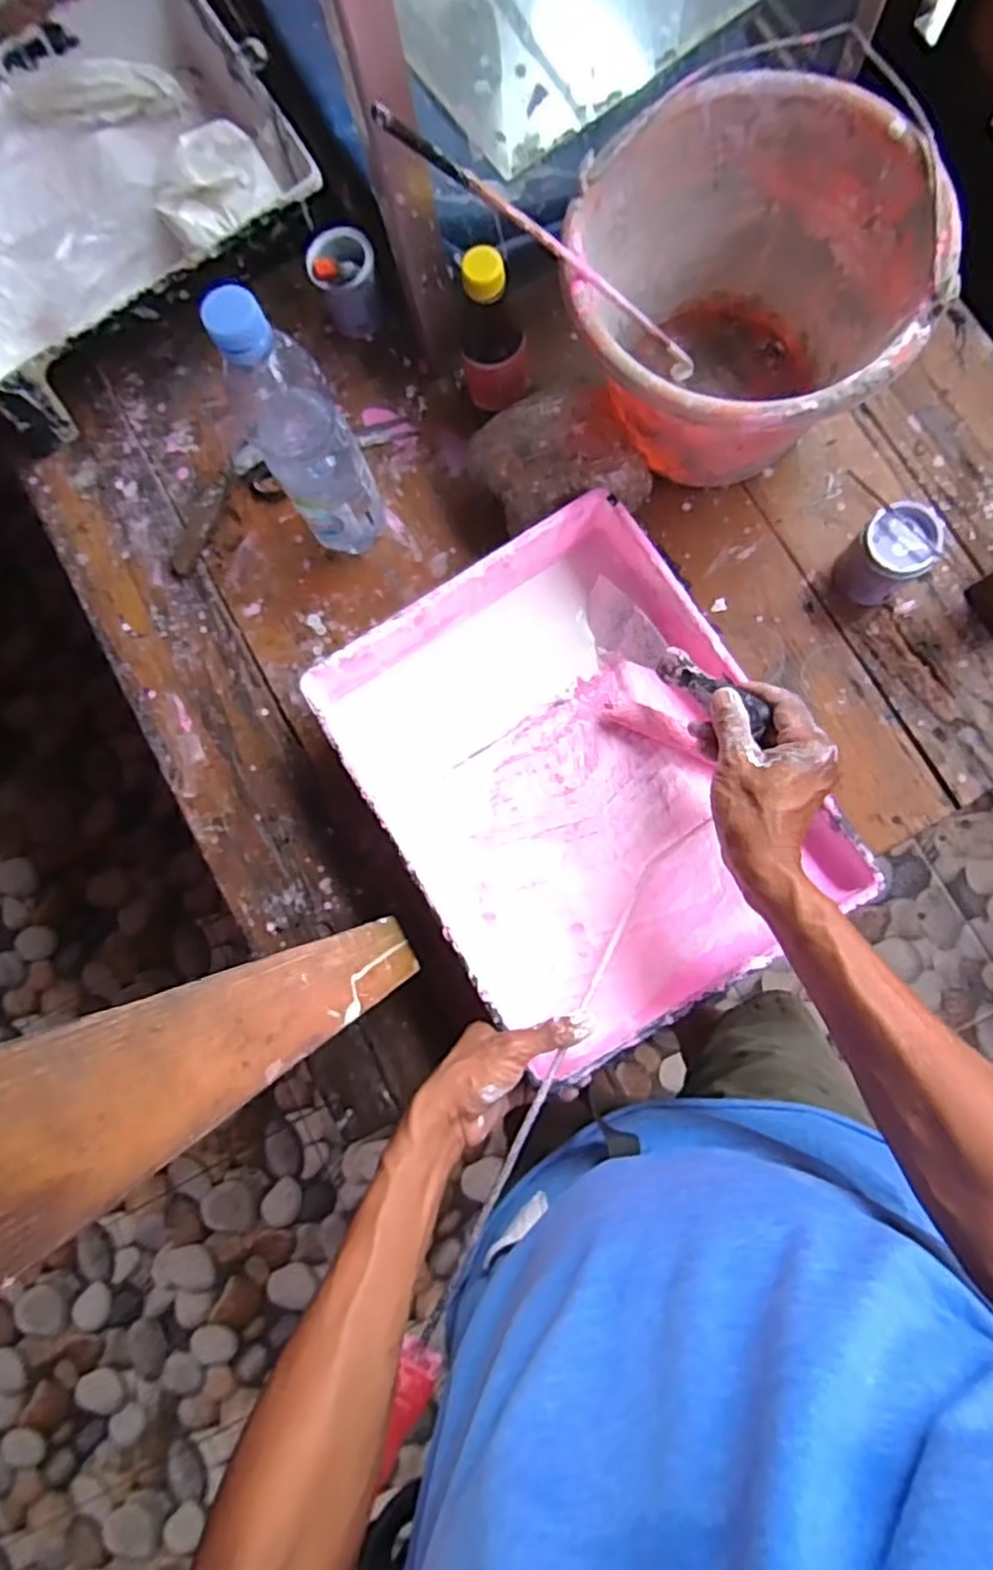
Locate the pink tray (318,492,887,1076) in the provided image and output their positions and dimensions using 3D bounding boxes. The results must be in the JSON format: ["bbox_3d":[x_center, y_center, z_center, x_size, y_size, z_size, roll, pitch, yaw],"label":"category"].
[{"bbox_3d":[0.059,-0.005,0.542,0.273,0.074,0.347,-32,82,2],"label":"pink tray"}]

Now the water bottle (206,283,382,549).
[{"bbox_3d":[-0.134,-0.239,0.513,0.066,0.239,0.054,-25,82,3],"label":"water bottle"}]

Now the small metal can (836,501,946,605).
[{"bbox_3d":[0.302,-0.177,0.550,0.052,0.067,0.051,-1,84,6],"label":"small metal can"}]

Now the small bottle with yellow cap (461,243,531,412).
[{"bbox_3d":[-0.002,-0.356,0.565,0.051,0.137,0.047,-9,83,5],"label":"small bottle with yellow cap"}]

